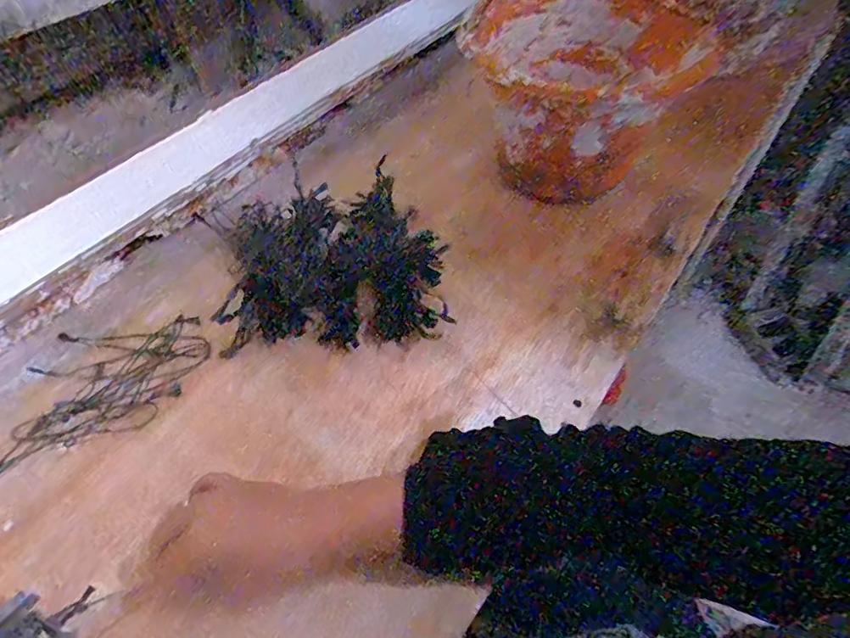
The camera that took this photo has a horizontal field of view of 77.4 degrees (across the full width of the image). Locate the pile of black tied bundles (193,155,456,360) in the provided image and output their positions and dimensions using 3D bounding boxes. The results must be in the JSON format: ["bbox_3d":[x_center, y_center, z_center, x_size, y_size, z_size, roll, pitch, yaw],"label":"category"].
[{"bbox_3d":[-0.098,-0.065,0.540,0.215,0.054,0.202,-10,52,-8],"label":"pile of black tied bundles"}]

